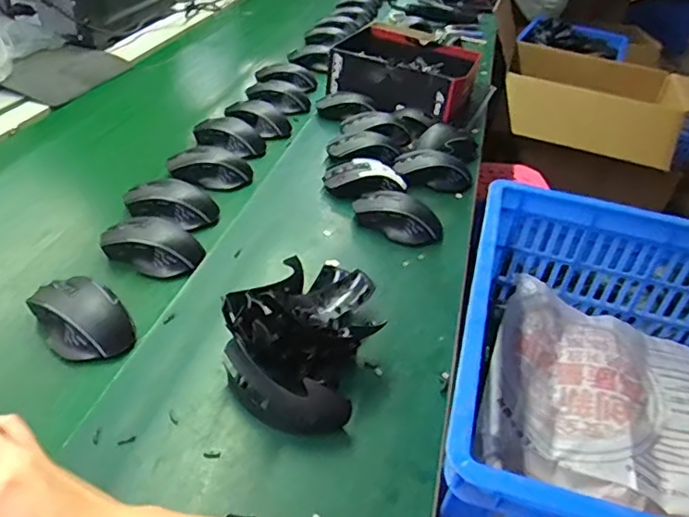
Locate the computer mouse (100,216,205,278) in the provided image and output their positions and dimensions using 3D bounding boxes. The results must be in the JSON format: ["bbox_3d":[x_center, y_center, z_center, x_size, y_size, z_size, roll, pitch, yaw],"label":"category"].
[{"bbox_3d":[-0.222,-0.016,0.655,0.113,0.036,0.066,14,39,9],"label":"computer mouse"}]

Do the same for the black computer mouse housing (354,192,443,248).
[{"bbox_3d":[0.069,-0.055,0.740,0.120,0.036,0.056,19,39,14],"label":"black computer mouse housing"}]

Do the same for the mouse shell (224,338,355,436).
[{"bbox_3d":[-0.056,0.120,0.493,0.121,0.053,0.029,21,40,17],"label":"mouse shell"}]

